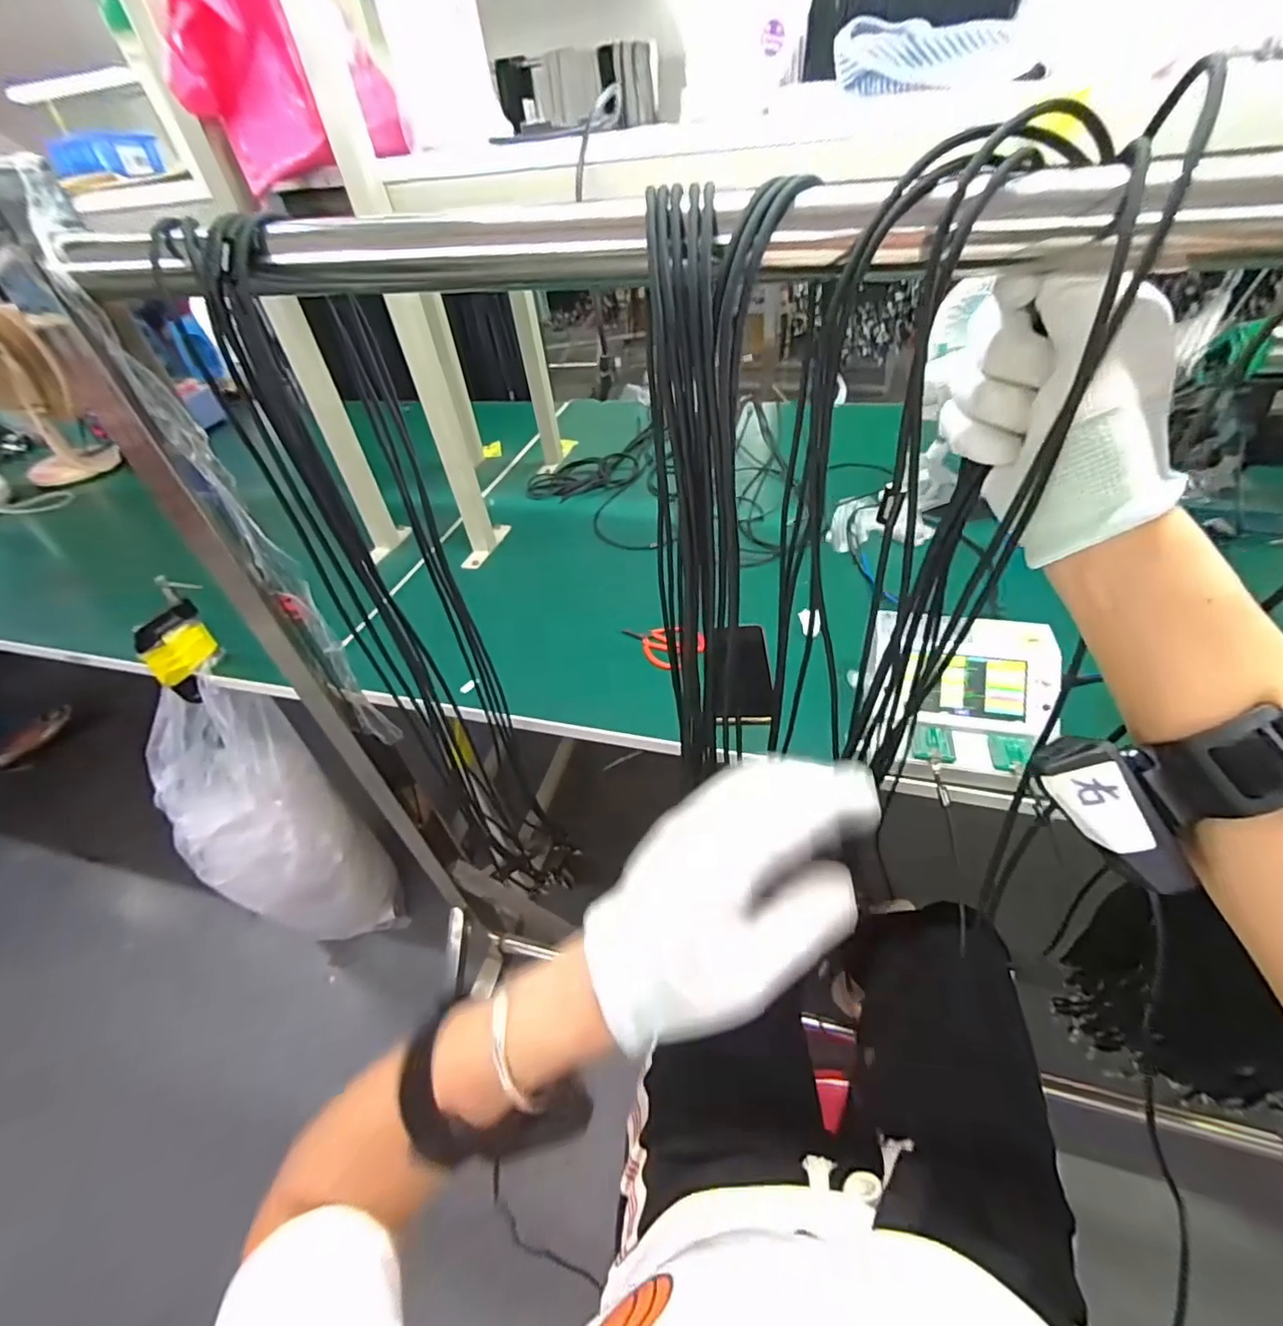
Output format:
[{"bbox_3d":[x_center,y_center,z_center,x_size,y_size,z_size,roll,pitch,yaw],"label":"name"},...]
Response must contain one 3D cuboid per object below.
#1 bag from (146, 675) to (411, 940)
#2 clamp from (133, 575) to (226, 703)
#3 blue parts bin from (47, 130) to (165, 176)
[{"bbox_3d":[-0.638,0.352,1.055,0.231,0.751,0.157,-27,48,-19],"label":"bag"},{"bbox_3d":[-0.631,-0.030,0.766,0.030,0.154,0.096,13,48,19],"label":"clamp"},{"bbox_3d":[-0.832,-0.791,0.872,0.149,0.051,0.090,-31,49,-23],"label":"blue parts bin"}]

